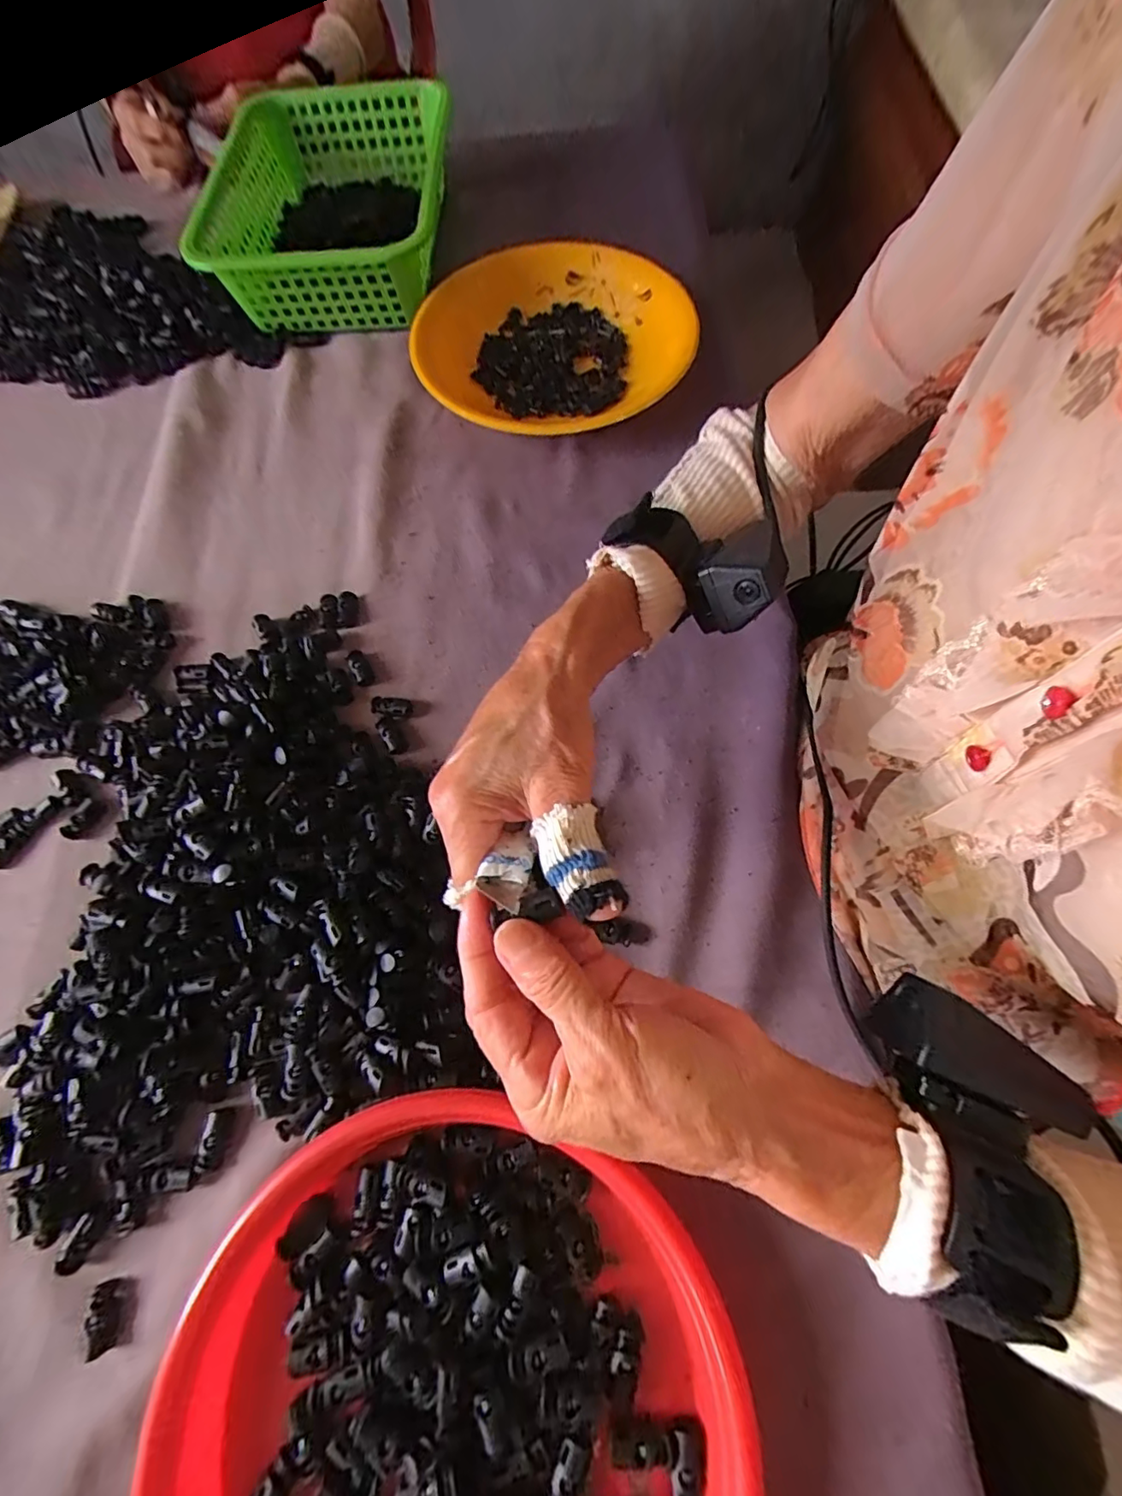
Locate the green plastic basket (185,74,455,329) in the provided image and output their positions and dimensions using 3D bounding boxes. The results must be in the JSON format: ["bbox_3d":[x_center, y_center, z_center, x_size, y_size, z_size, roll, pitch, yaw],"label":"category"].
[{"bbox_3d":[-0.232,-0.540,0.536,0.218,0.079,0.341,-2,69,1],"label":"green plastic basket"}]

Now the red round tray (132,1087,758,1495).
[{"bbox_3d":[-0.059,0.312,0.231,0.245,0.027,0.264,-1,69,2],"label":"red round tray"}]

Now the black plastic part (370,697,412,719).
[{"bbox_3d":[-0.120,-0.029,0.379,0.029,0.006,0.016,7,69,5],"label":"black plastic part"}]

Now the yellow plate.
[{"bbox_3d":[-0.006,-0.358,0.478,0.232,0.050,0.223,-1,69,2],"label":"yellow plate"}]

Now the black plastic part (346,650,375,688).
[{"bbox_3d":[-0.146,-0.059,0.390,0.014,0.009,0.031,-24,82,-7],"label":"black plastic part"}]

